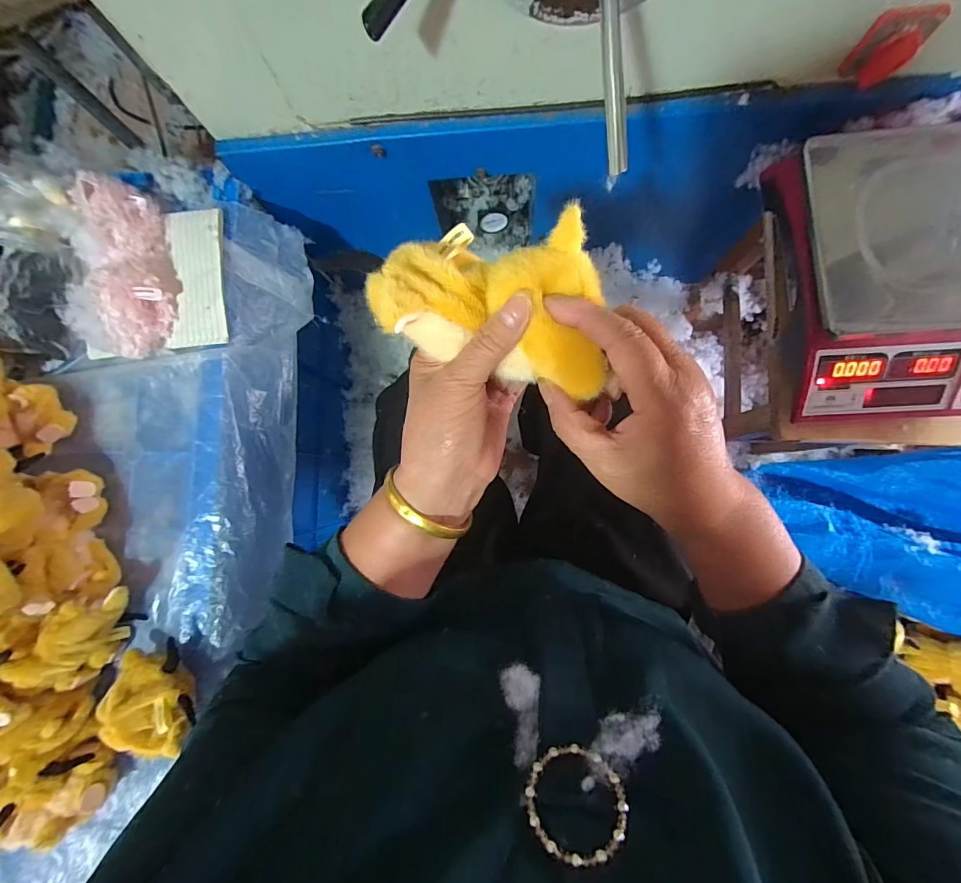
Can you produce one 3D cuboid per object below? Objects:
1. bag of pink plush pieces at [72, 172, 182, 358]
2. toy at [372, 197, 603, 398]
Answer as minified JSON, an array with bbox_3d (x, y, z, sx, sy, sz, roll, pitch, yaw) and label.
[{"bbox_3d":[-0.415,-0.205,0.498,0.064,0.071,0.194,-16,84,3],"label":"bag of pink plush pieces"},{"bbox_3d":[0.009,-0.081,0.232,0.134,0.042,0.088,16,87,5],"label":"toy"}]

